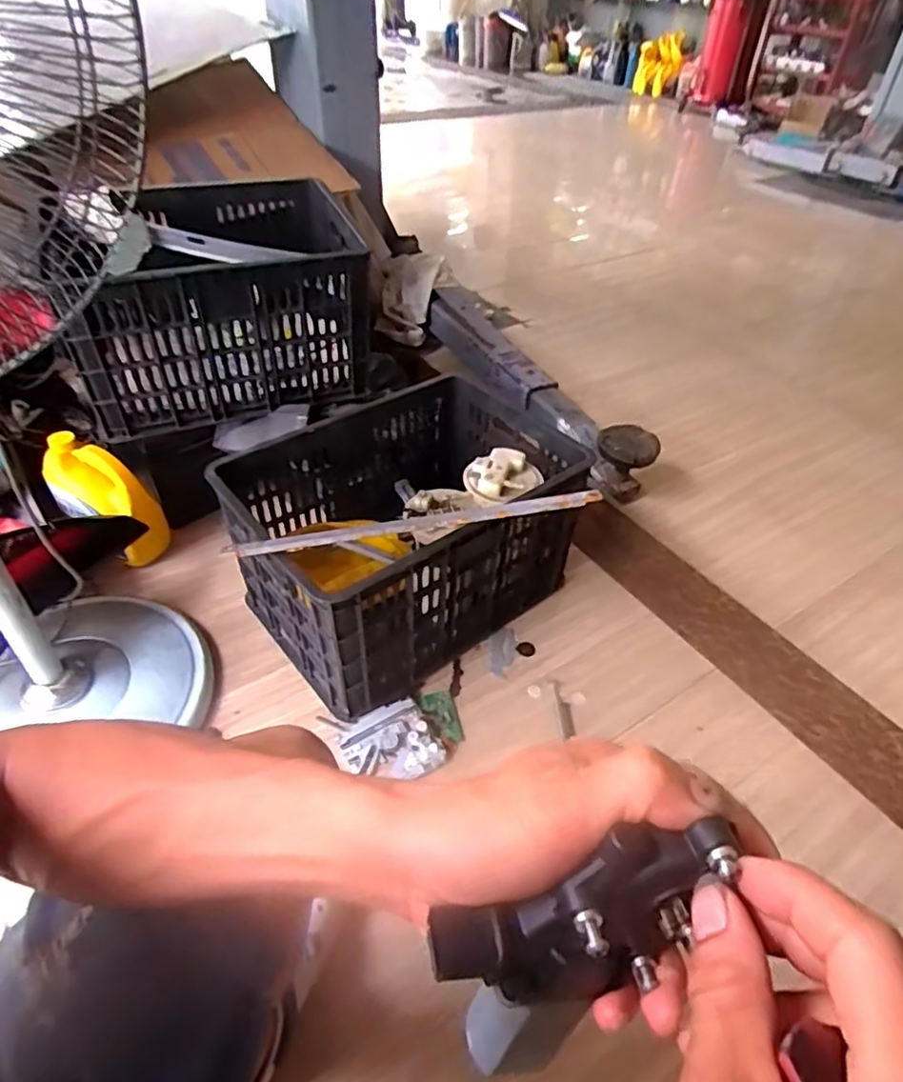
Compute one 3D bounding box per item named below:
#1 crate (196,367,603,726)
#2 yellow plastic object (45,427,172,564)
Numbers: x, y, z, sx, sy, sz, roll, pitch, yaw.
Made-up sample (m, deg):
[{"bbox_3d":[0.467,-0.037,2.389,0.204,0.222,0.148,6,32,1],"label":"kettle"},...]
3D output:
[{"bbox_3d":[-0.071,-0.016,1.030,0.494,0.291,0.366,-29,50,-29],"label":"crate"},{"bbox_3d":[-0.572,-0.062,1.041,0.106,0.254,0.089,-20,33,30],"label":"yellow plastic object"}]

